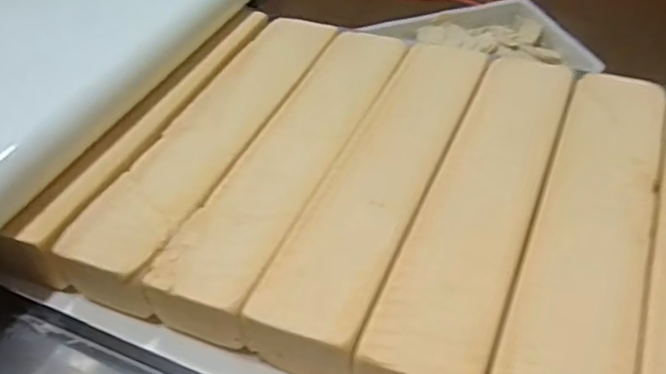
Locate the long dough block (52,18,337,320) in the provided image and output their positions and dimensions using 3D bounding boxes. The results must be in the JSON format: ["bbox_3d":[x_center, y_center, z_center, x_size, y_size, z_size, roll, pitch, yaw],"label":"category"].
[{"bbox_3d":[-0.099,-0.040,0.590,0.081,0.051,0.355,15,45,19],"label":"long dough block"}]

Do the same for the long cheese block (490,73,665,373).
[{"bbox_3d":[0.190,0.033,0.484,0.078,0.052,0.356,15,45,19],"label":"long cheese block"}]

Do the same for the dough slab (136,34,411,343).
[{"bbox_3d":[-0.028,-0.023,0.564,0.081,0.049,0.352,15,45,19],"label":"dough slab"}]

